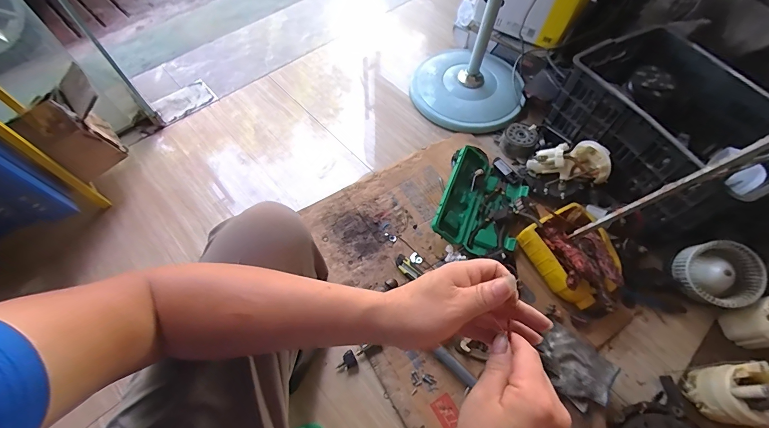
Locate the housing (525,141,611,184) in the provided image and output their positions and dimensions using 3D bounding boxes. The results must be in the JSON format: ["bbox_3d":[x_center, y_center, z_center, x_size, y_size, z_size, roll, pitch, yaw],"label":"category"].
[{"bbox_3d":[0.495,-0.149,0.927,0.198,0.094,0.103,4,59,26],"label":"housing"}]

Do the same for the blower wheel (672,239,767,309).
[{"bbox_3d":[0.765,0.136,0.787,0.149,0.067,0.150,34,102,16],"label":"blower wheel"}]

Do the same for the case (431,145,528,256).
[{"bbox_3d":[0.267,-0.036,0.932,0.222,0.073,0.304,22,63,11],"label":"case"}]

